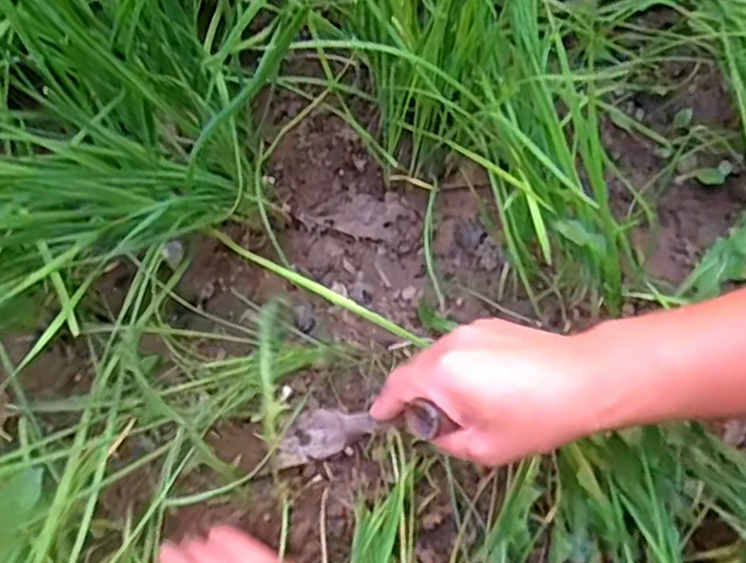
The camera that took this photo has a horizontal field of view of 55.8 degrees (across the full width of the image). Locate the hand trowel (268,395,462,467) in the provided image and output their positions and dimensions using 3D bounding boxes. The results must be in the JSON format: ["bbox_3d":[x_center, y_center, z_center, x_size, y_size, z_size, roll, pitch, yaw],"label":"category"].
[{"bbox_3d":[-0.011,0.093,0.443,0.025,0.163,0.032,3,73,-36],"label":"hand trowel"}]

